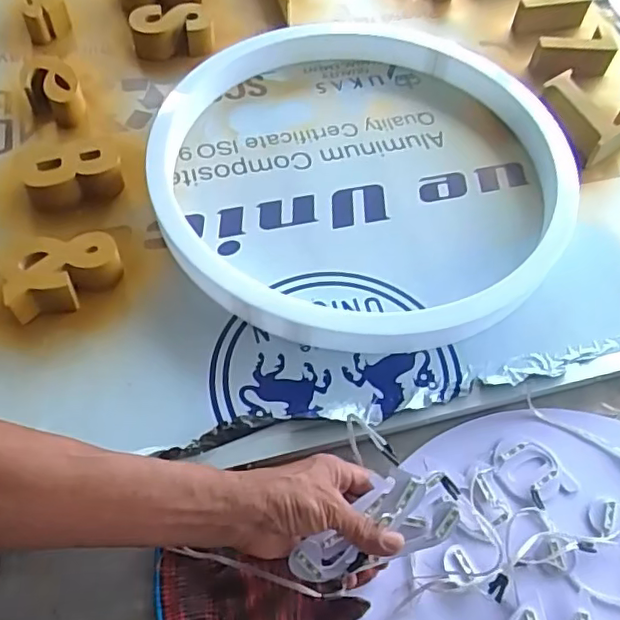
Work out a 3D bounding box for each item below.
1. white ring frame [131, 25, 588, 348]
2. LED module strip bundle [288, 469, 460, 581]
[{"bbox_3d":[0.079,-0.182,0.702,0.517,0.054,0.486,-28,66,-18],"label":"white ring frame"},{"bbox_3d":[0.051,0.169,0.459,0.138,0.032,0.061,-24,65,-12],"label":"LED module strip bundle"}]

